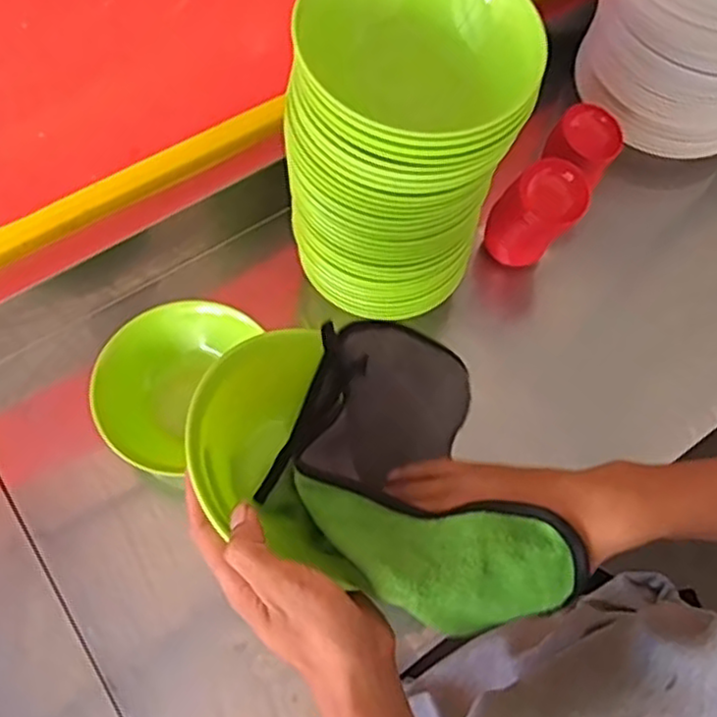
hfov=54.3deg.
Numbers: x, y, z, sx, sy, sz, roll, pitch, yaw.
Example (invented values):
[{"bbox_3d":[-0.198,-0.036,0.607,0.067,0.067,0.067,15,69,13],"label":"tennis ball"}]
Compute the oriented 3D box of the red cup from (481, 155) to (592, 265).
[{"bbox_3d":[0.187,-0.150,0.732,0.075,0.107,0.069,36,69,12],"label":"red cup"}]

